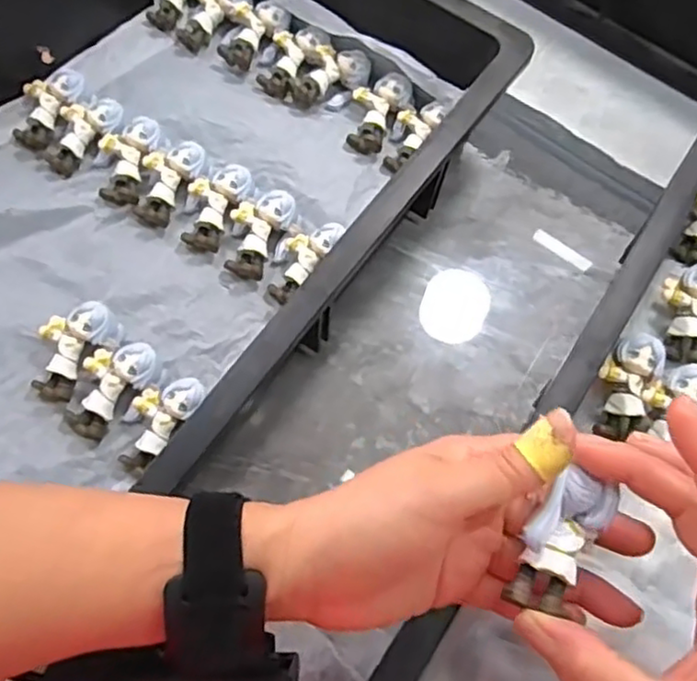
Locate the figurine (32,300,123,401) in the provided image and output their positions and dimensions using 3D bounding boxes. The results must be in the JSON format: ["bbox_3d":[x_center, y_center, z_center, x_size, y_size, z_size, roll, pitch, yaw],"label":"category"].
[{"bbox_3d":[-0.173,0.005,0.415,0.039,0.022,0.064,28,83,9],"label":"figurine"}]

